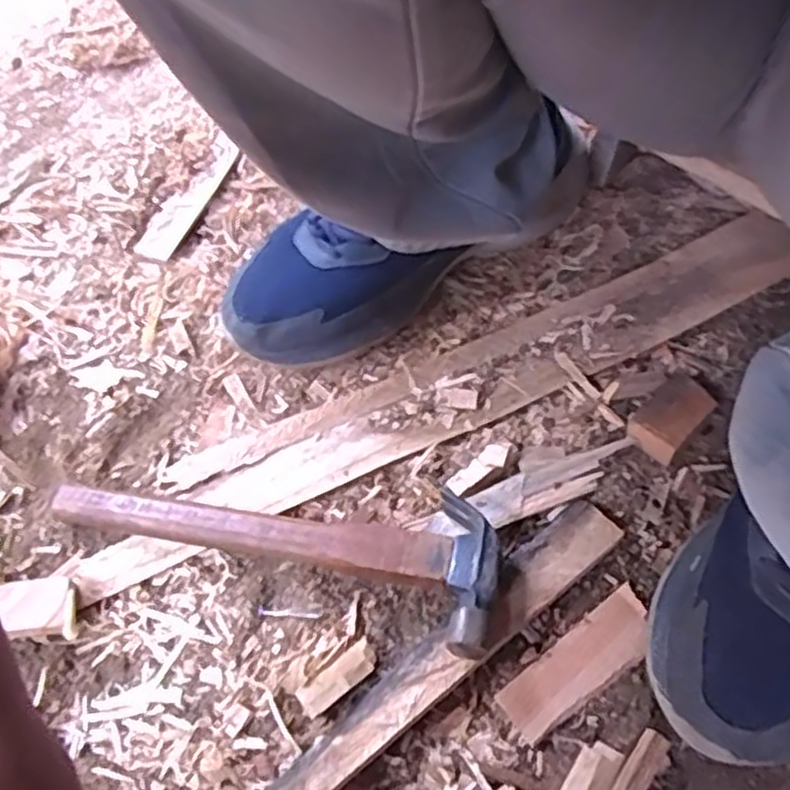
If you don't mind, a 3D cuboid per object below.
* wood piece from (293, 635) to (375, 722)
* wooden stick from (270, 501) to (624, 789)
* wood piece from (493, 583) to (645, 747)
[{"bbox_3d":[-0.032,0.158,0.429,0.048,0.011,0.019,-39,69,-15],"label":"wood piece"},{"bbox_3d":[0.016,0.155,0.428,0.283,0.015,0.034,-38,69,-14],"label":"wooden stick"},{"bbox_3d":[0.105,0.150,0.430,0.100,0.004,0.034,-36,68,-13],"label":"wood piece"}]

